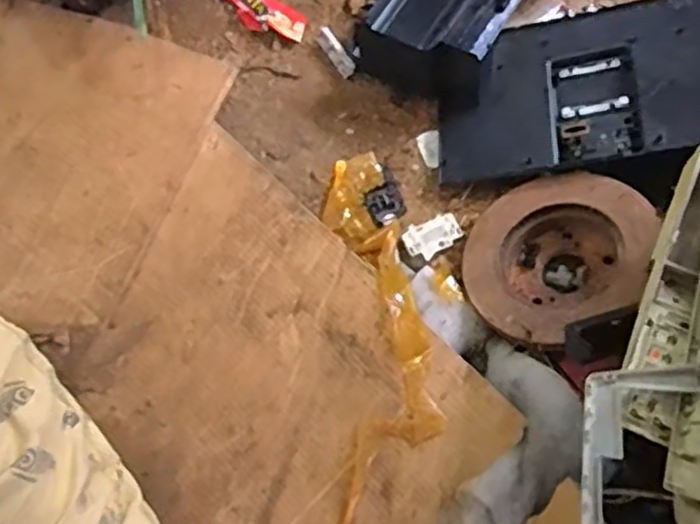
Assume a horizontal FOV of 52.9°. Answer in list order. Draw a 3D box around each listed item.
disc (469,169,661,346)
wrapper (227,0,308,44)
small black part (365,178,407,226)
[{"bbox_3d":[0.269,-0.002,0.912,0.239,0.093,0.248,-1,57,25],"label":"disc"},{"bbox_3d":[-0.139,-0.403,1.119,0.150,0.026,0.074,39,76,12],"label":"wrapper"},{"bbox_3d":[0.051,-0.082,1.003,0.055,0.015,0.055,-29,74,-9],"label":"small black part"}]

